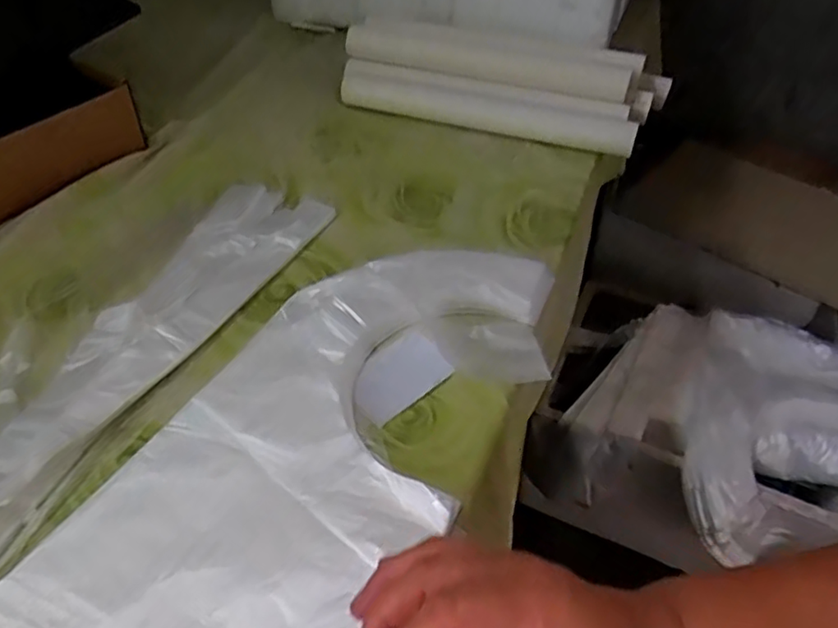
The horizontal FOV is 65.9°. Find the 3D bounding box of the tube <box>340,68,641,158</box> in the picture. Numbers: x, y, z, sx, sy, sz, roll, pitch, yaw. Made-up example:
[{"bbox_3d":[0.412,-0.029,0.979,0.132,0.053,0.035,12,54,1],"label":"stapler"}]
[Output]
[{"bbox_3d":[0.075,-0.245,0.779,0.365,0.036,0.043,16,46,15],"label":"tube"}]

